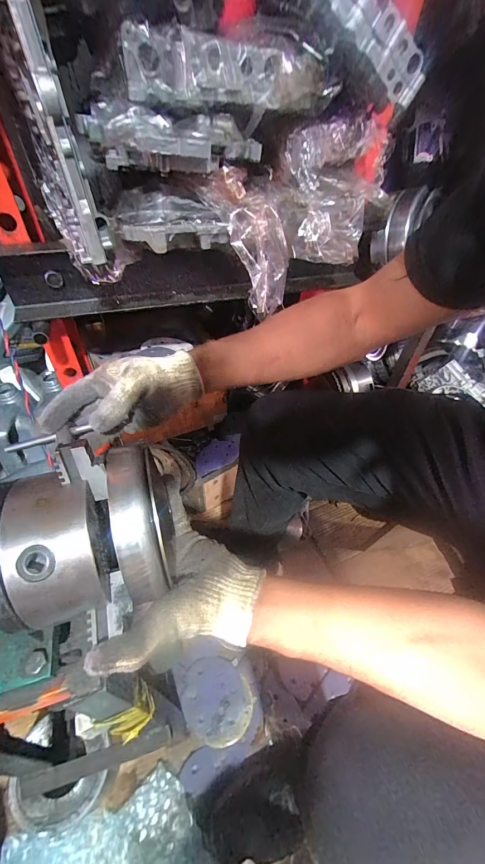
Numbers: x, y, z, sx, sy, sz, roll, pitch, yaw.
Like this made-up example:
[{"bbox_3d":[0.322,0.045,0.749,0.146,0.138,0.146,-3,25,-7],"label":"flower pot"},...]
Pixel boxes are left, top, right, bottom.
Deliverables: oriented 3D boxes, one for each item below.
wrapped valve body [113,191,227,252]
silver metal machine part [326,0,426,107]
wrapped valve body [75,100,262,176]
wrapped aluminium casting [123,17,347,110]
[{"bbox_3d":[-0.090,-0.267,0.428,0.138,0.054,0.050,-5,47,-7],"label":"wrapped valve body"},{"bbox_3d":[0.143,-0.447,0.366,0.174,0.046,0.017,21,38,-30],"label":"silver metal machine part"},{"bbox_3d":[-0.082,-0.344,0.390,0.182,0.052,0.104,-18,50,-19],"label":"wrapped valve body"},{"bbox_3d":[-0.017,-0.417,0.382,0.232,0.059,0.078,-9,48,-11],"label":"wrapped aluminium casting"}]

